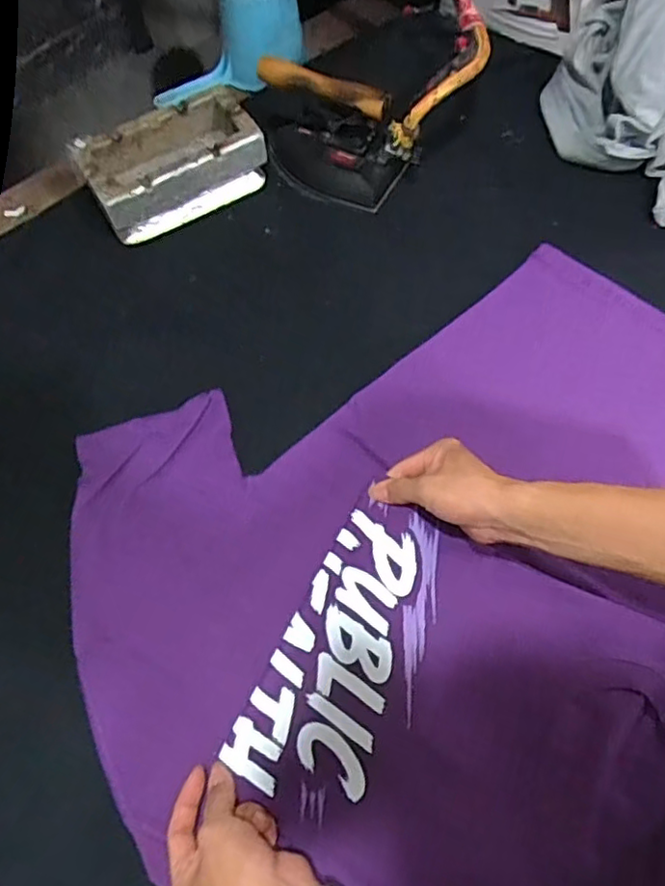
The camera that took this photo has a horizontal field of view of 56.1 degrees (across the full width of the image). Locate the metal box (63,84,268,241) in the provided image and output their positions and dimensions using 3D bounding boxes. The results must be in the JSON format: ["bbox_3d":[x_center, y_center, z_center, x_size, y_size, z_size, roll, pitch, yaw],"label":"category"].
[{"bbox_3d":[-0.203,-0.358,0.801,0.220,0.079,0.123,-28,64,-10],"label":"metal box"}]

